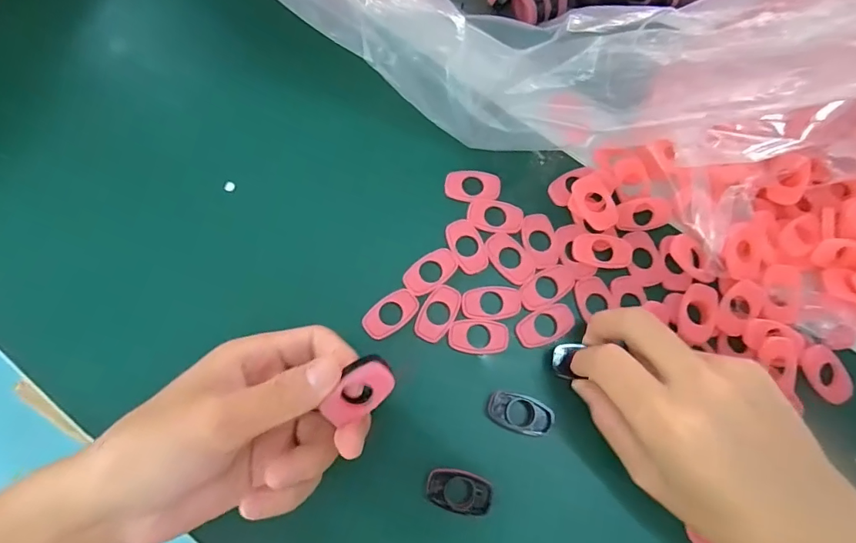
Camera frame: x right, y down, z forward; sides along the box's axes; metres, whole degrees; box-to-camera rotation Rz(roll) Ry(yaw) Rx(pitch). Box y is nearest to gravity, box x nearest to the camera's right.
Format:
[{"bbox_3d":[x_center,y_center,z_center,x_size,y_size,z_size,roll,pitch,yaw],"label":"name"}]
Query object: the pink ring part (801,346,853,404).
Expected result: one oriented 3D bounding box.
[{"bbox_3d":[0.216,0.055,0.247,0.021,0.004,0.034,-25,80,-4],"label":"pink ring part"}]

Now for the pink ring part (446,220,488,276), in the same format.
[{"bbox_3d":[0.023,-0.015,0.265,0.019,0.004,0.032,-23,80,-4],"label":"pink ring part"}]

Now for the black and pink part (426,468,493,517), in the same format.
[{"bbox_3d":[0.016,0.110,0.231,0.032,0.004,0.019,15,80,3],"label":"black and pink part"}]

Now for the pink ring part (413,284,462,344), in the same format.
[{"bbox_3d":[0.006,0.023,0.257,0.018,0.004,0.033,26,80,5],"label":"pink ring part"}]

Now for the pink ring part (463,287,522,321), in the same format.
[{"bbox_3d":[0.036,0.017,0.257,0.033,0.004,0.019,-2,79,0],"label":"pink ring part"}]

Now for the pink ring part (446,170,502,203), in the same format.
[{"bbox_3d":[0.027,-0.051,0.275,0.032,0.004,0.019,-2,79,0],"label":"pink ring part"}]

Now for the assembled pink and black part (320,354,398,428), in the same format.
[{"bbox_3d":[-0.028,0.050,0.196,0.031,0.007,0.019,-44,99,6],"label":"assembled pink and black part"}]

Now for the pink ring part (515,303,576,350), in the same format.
[{"bbox_3d":[0.065,0.030,0.255,0.033,0.004,0.019,-25,80,-4],"label":"pink ring part"}]

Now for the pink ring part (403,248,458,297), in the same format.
[{"bbox_3d":[0.001,0.000,0.262,0.032,0.004,0.020,-37,81,-6],"label":"pink ring part"}]

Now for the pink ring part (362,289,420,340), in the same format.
[{"bbox_3d":[-0.020,0.023,0.255,0.033,0.005,0.018,-38,81,-6],"label":"pink ring part"}]

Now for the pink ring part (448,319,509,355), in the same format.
[{"bbox_3d":[0.028,0.036,0.254,0.032,0.004,0.018,3,79,1],"label":"pink ring part"}]

